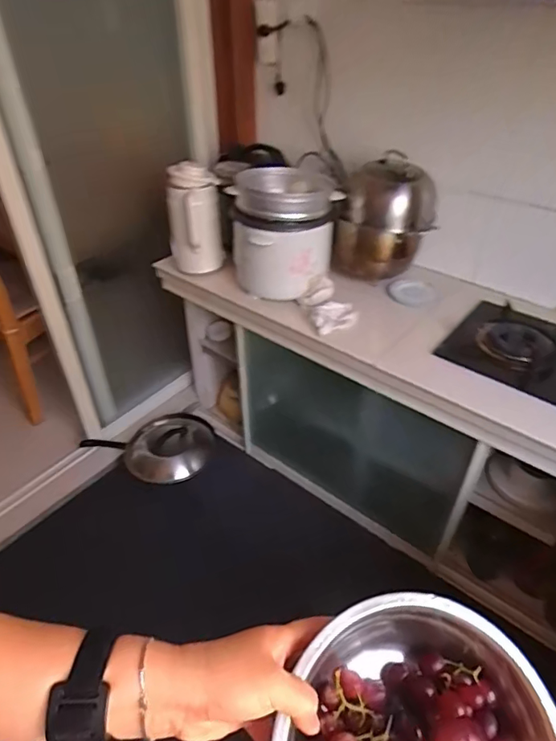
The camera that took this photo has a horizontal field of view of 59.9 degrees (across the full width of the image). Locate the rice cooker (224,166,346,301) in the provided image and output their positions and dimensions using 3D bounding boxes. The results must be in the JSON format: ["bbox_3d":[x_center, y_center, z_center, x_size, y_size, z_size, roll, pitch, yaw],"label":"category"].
[{"bbox_3d":[0.016,-0.369,1.308,0.271,0.269,0.253,-7,40,-8],"label":"rice cooker"}]

